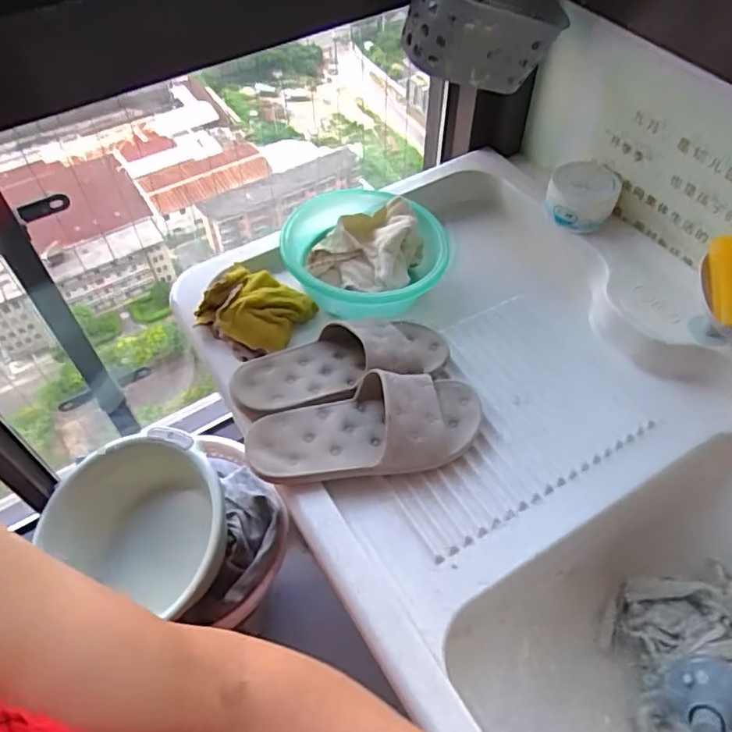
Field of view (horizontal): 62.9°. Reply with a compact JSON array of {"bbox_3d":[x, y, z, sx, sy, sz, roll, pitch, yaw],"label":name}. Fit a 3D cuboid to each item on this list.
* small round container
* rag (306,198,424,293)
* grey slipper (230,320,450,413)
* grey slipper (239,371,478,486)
[{"bbox_3d":[0.311,-0.248,0.864,0.096,0.055,0.101,21,56,13],"label":"small round container"},{"bbox_3d":[0.000,-0.168,0.838,0.148,0.063,0.144,16,55,9],"label":"rag"},{"bbox_3d":[-0.027,-0.006,0.714,0.262,0.079,0.102,-12,56,-10],"label":"grey slipper"},{"bbox_3d":[0.003,0.061,0.656,0.264,0.069,0.114,-7,55,-7],"label":"grey slipper"}]

